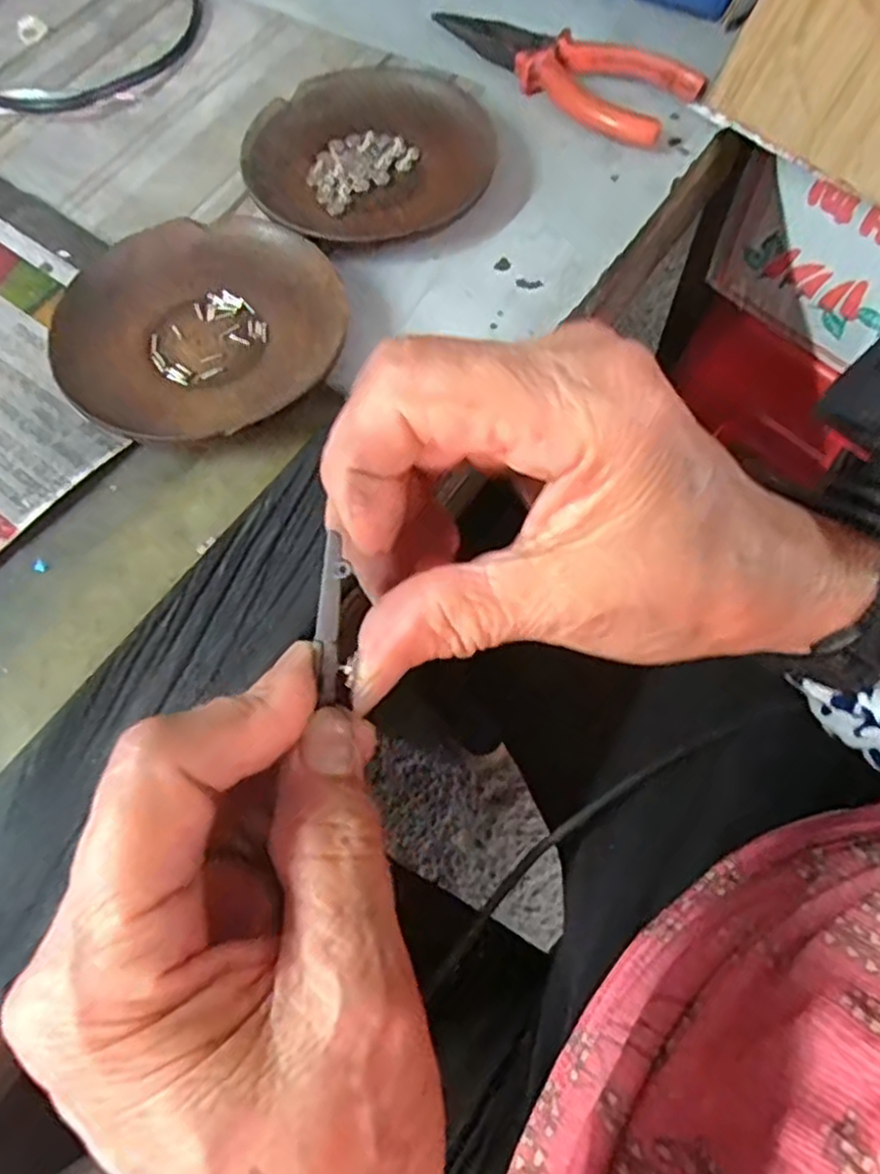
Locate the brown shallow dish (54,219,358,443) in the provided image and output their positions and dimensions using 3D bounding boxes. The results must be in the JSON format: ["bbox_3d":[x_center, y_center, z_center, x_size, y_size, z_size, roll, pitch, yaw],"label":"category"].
[{"bbox_3d":[-0.098,-0.106,0.300,0.112,0.017,0.109,-1,65,2],"label":"brown shallow dish"}]

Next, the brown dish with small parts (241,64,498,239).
[{"bbox_3d":[-0.034,-0.199,0.341,0.110,0.016,0.104,-1,65,2],"label":"brown dish with small parts"}]

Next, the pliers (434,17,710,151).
[{"bbox_3d":[0.064,-0.264,0.368,0.049,0.016,0.135,-40,70,-15],"label":"pliers"}]

